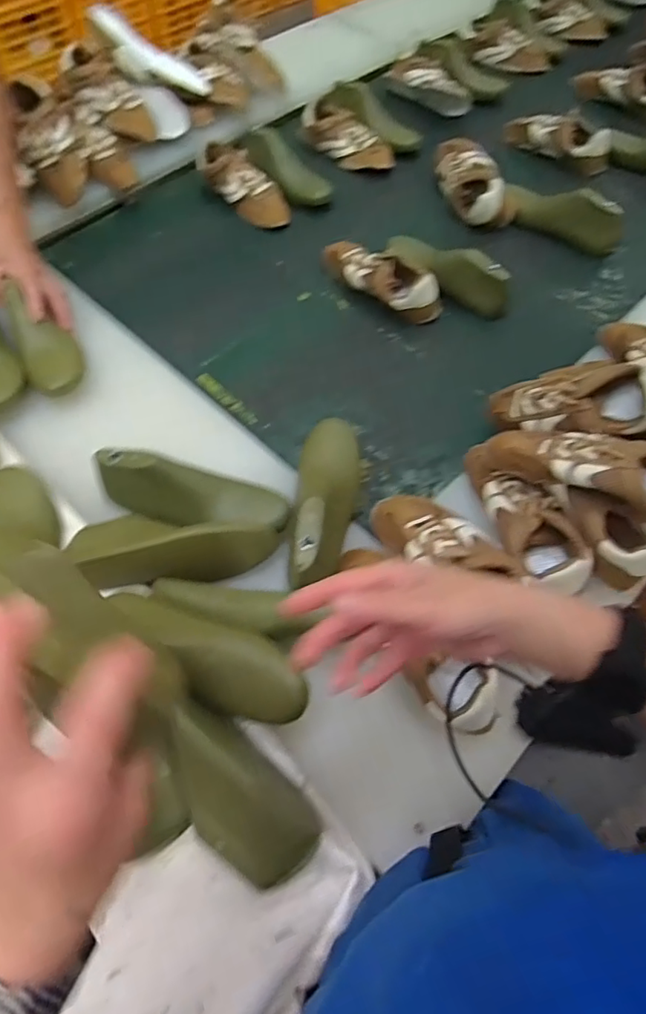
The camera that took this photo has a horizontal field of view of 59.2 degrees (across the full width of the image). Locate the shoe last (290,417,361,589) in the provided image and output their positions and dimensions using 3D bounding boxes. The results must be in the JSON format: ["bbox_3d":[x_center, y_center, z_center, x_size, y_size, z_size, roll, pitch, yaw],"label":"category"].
[{"bbox_3d":[-0.004,-0.009,0.635,0.064,0.084,0.213,11,61,5],"label":"shoe last"}]

